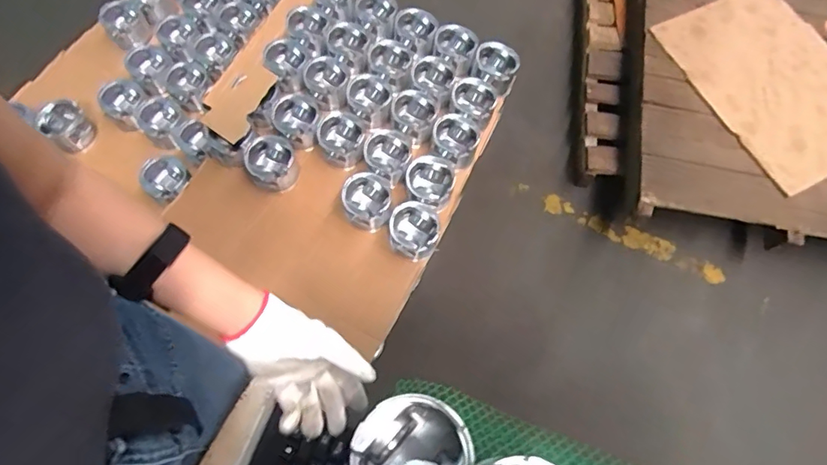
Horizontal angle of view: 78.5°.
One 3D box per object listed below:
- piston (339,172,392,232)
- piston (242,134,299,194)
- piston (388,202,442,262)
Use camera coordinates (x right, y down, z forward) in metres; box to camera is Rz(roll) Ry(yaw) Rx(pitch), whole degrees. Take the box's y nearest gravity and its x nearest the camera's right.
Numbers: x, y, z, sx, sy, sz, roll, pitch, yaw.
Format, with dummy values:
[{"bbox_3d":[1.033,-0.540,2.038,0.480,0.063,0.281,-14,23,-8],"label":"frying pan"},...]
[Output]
[{"bbox_3d":[-0.103,-0.074,1.173,0.103,0.110,0.114,28,69,9],"label":"piston"},{"bbox_3d":[-0.337,-0.162,1.205,0.112,0.087,0.118,1,68,-2],"label":"piston"},{"bbox_3d":[0.000,-0.002,1.157,0.119,0.089,0.109,1,68,-2],"label":"piston"}]

